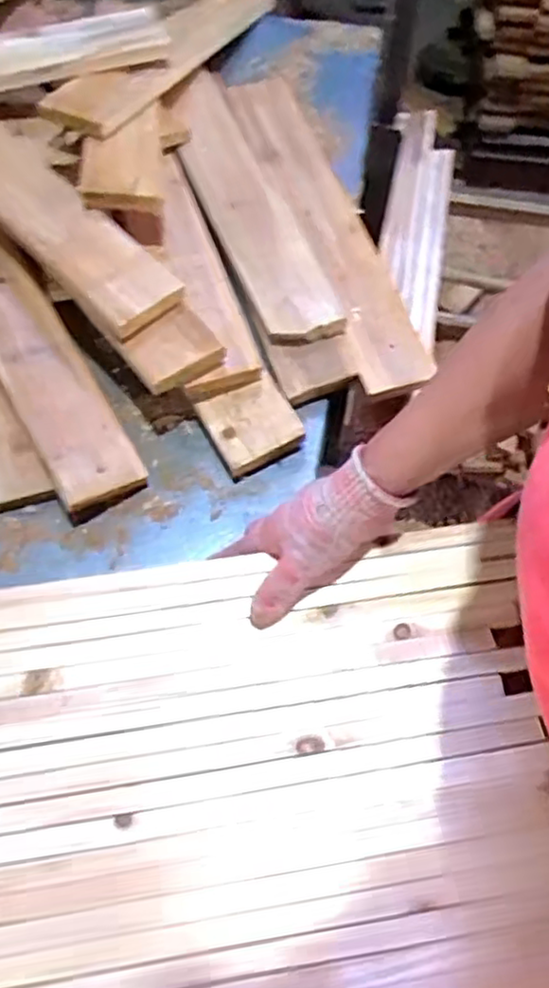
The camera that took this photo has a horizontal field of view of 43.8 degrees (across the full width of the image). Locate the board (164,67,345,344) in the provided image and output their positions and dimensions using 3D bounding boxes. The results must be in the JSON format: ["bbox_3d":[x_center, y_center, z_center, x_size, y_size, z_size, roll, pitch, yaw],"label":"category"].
[{"bbox_3d":[-0.038,-0.341,0.778,0.084,0.029,0.443,-17,61,-10],"label":"board"}]

